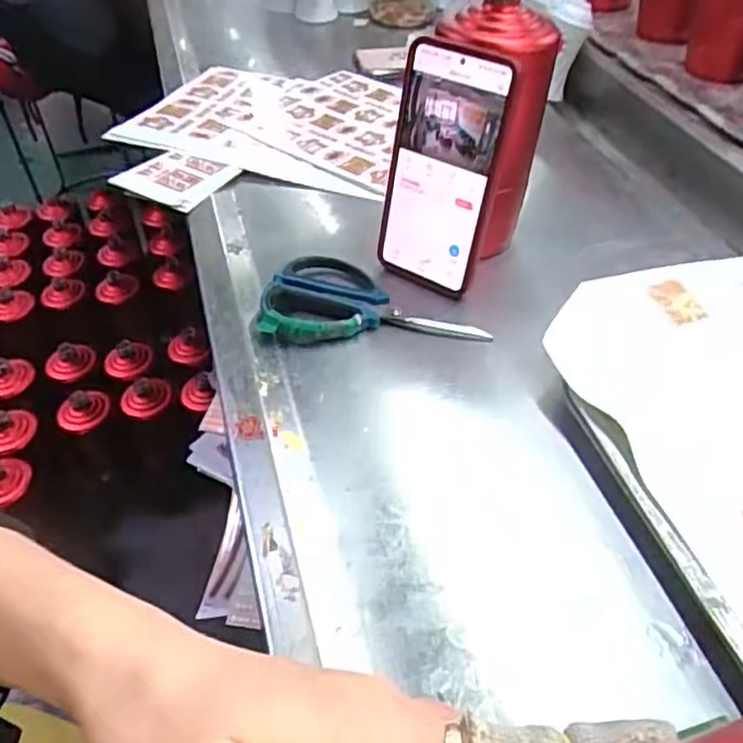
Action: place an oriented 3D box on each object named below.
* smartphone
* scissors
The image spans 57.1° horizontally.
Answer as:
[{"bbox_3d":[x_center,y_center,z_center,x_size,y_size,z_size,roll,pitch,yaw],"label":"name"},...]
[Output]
[{"bbox_3d":[0.047,-0.140,0.486,0.085,0.164,0.015,24,34,25],"label":"smartphone"},{"bbox_3d":[0.002,-0.054,0.500,0.160,0.017,0.081,0,45,2],"label":"scissors"}]

